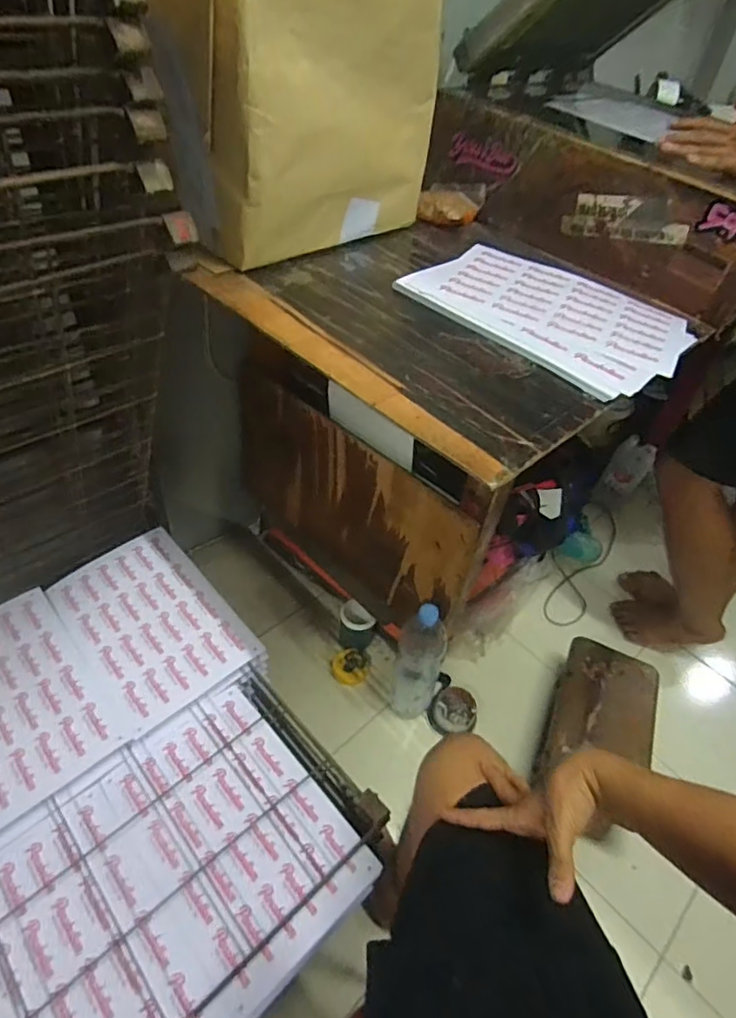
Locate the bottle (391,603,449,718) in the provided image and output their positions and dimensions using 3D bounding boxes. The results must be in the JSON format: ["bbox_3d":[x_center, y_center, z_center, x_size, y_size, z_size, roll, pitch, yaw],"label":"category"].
[{"bbox_3d":[0.094,0.292,1.042,0.083,0.321,0.071,12,48,8],"label":"bottle"}]

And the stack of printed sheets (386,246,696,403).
[{"bbox_3d":[0.240,-0.266,0.744,0.338,0.016,0.250,37,56,27],"label":"stack of printed sheets"}]

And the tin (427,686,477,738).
[{"bbox_3d":[0.172,0.415,1.147,0.098,0.042,0.094,-2,48,-5],"label":"tin"}]

